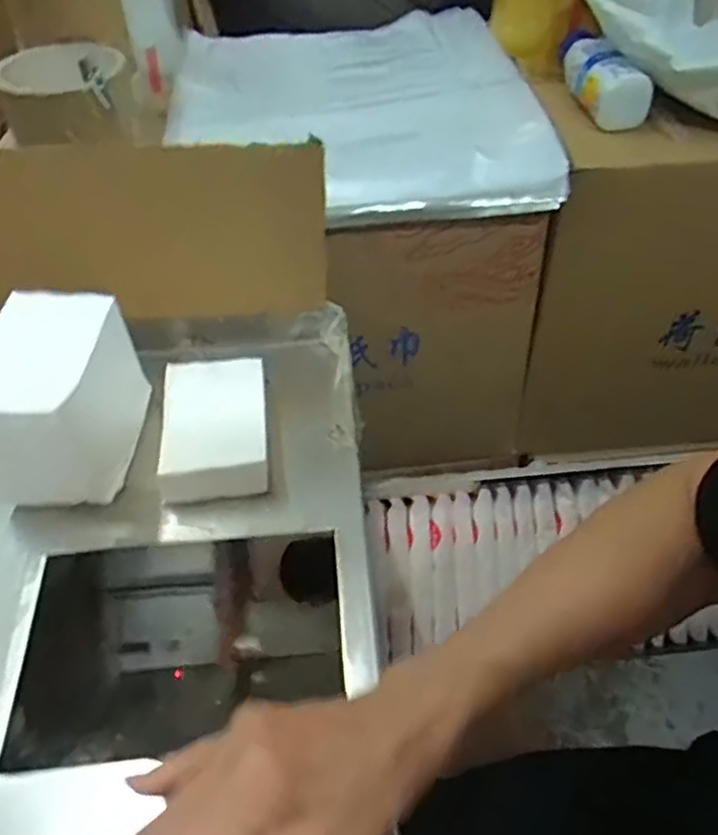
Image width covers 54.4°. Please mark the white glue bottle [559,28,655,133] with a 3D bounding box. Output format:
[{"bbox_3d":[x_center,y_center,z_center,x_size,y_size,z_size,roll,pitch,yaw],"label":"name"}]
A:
[{"bbox_3d":[0.216,-0.322,0.644,0.048,0.043,0.136,-12,48,-8],"label":"white glue bottle"}]

